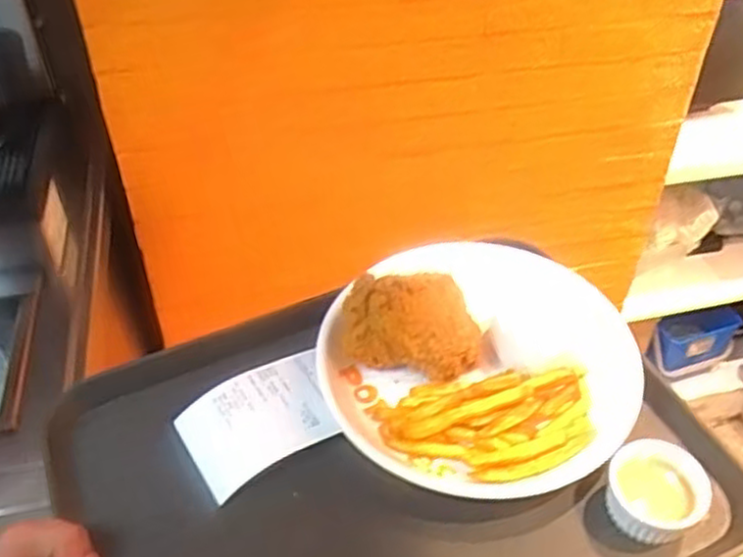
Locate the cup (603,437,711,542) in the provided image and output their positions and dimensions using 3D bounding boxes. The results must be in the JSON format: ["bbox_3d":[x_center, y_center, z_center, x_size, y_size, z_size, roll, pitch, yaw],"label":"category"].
[{"bbox_3d":[0.179,0.132,0.457,0.056,0.032,0.055,-3,41,2],"label":"cup"}]

